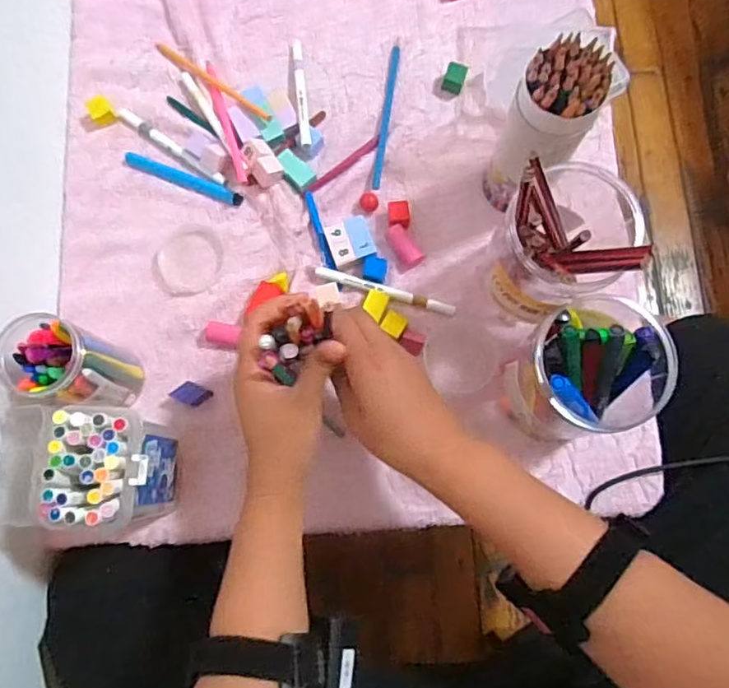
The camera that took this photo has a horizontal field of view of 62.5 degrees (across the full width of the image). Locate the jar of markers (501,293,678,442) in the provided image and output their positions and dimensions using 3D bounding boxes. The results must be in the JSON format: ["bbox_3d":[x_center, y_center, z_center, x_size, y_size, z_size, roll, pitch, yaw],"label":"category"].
[{"bbox_3d":[0.165,0.023,0.474,0.094,0.146,0.088,0,78,1],"label":"jar of markers"}]

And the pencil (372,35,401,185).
[{"bbox_3d":[0.022,-0.231,0.595,0.010,0.011,0.170,7,79,3],"label":"pencil"}]

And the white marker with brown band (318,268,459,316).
[{"bbox_3d":[0.019,-0.049,0.556,0.132,0.011,0.012,15,79,5],"label":"white marker with brown band"}]

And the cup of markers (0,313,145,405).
[{"bbox_3d":[-0.235,0.019,0.494,0.072,0.115,0.067,0,78,1],"label":"cup of markers"}]

